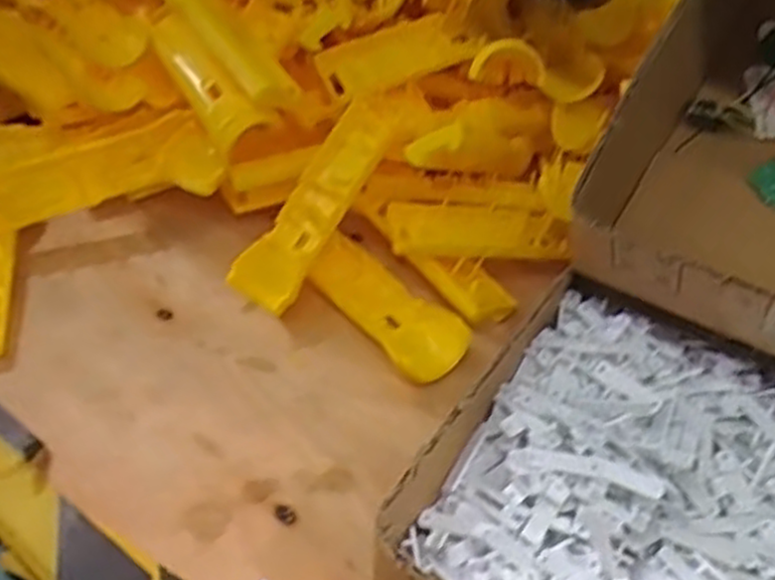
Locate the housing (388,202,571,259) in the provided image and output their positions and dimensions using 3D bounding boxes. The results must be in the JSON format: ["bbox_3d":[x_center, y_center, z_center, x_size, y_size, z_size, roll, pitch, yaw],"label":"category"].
[{"bbox_3d":[0.058,-0.041,0.549,0.113,0.013,0.048,-1,58,-18],"label":"housing"}]

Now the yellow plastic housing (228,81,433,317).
[{"bbox_3d":[-0.035,-0.073,0.539,0.042,0.030,0.198,26,69,22],"label":"yellow plastic housing"}]

